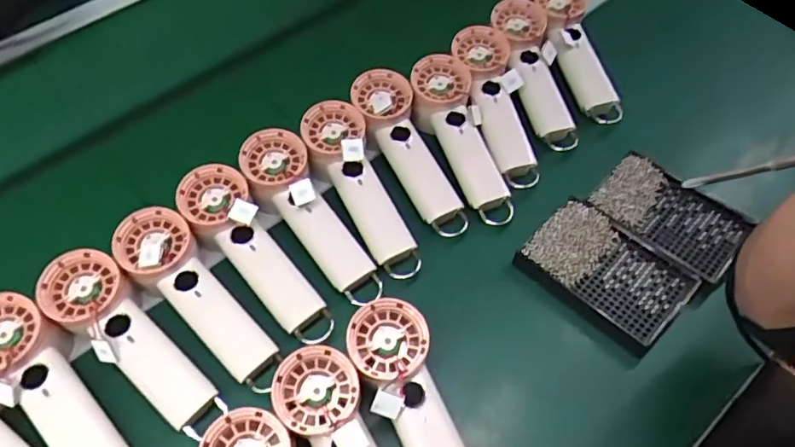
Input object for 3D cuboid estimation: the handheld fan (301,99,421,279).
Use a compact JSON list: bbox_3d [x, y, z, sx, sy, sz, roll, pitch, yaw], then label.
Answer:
[{"bbox_3d":[-0.033,-0.037,0.525,0.061,0.047,0.191,-23,74,-13],"label":"handheld fan"}]

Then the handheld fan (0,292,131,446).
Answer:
[{"bbox_3d":[-0.273,0.132,0.438,0.061,0.041,0.177,-40,79,-22],"label":"handheld fan"}]

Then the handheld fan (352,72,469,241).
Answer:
[{"bbox_3d":[0.013,-0.070,0.562,0.060,0.043,0.193,-22,73,-13],"label":"handheld fan"}]

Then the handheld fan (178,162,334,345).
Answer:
[{"bbox_3d":[-0.126,0.023,0.489,0.052,0.034,0.190,-36,79,-20],"label":"handheld fan"}]

